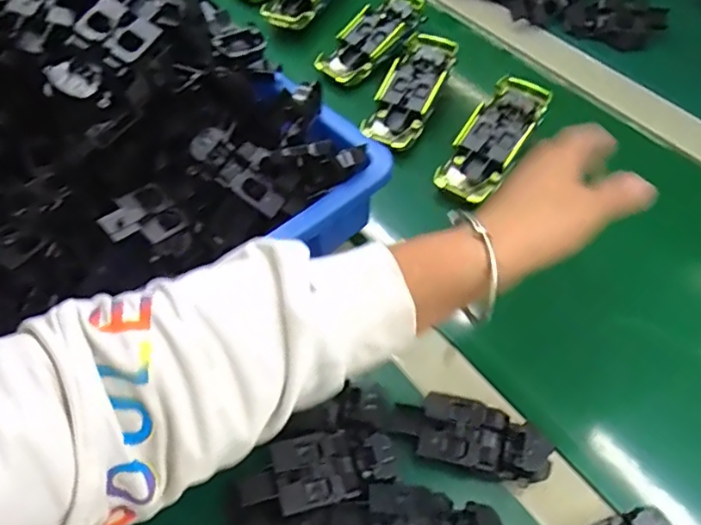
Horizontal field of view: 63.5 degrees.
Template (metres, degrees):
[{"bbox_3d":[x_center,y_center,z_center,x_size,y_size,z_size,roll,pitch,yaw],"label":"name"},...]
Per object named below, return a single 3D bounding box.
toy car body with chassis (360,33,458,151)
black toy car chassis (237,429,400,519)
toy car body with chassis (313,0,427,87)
[{"bbox_3d":[0.059,-0.169,0.563,0.053,0.023,0.129,23,77,17],"label":"toy car body with chassis"},{"bbox_3d":[-0.019,0.129,0.350,0.096,0.016,0.041,-6,54,-18],"label":"black toy car chassis"},{"bbox_3d":[0.026,-0.246,0.616,0.061,0.027,0.141,38,79,25],"label":"toy car body with chassis"}]

